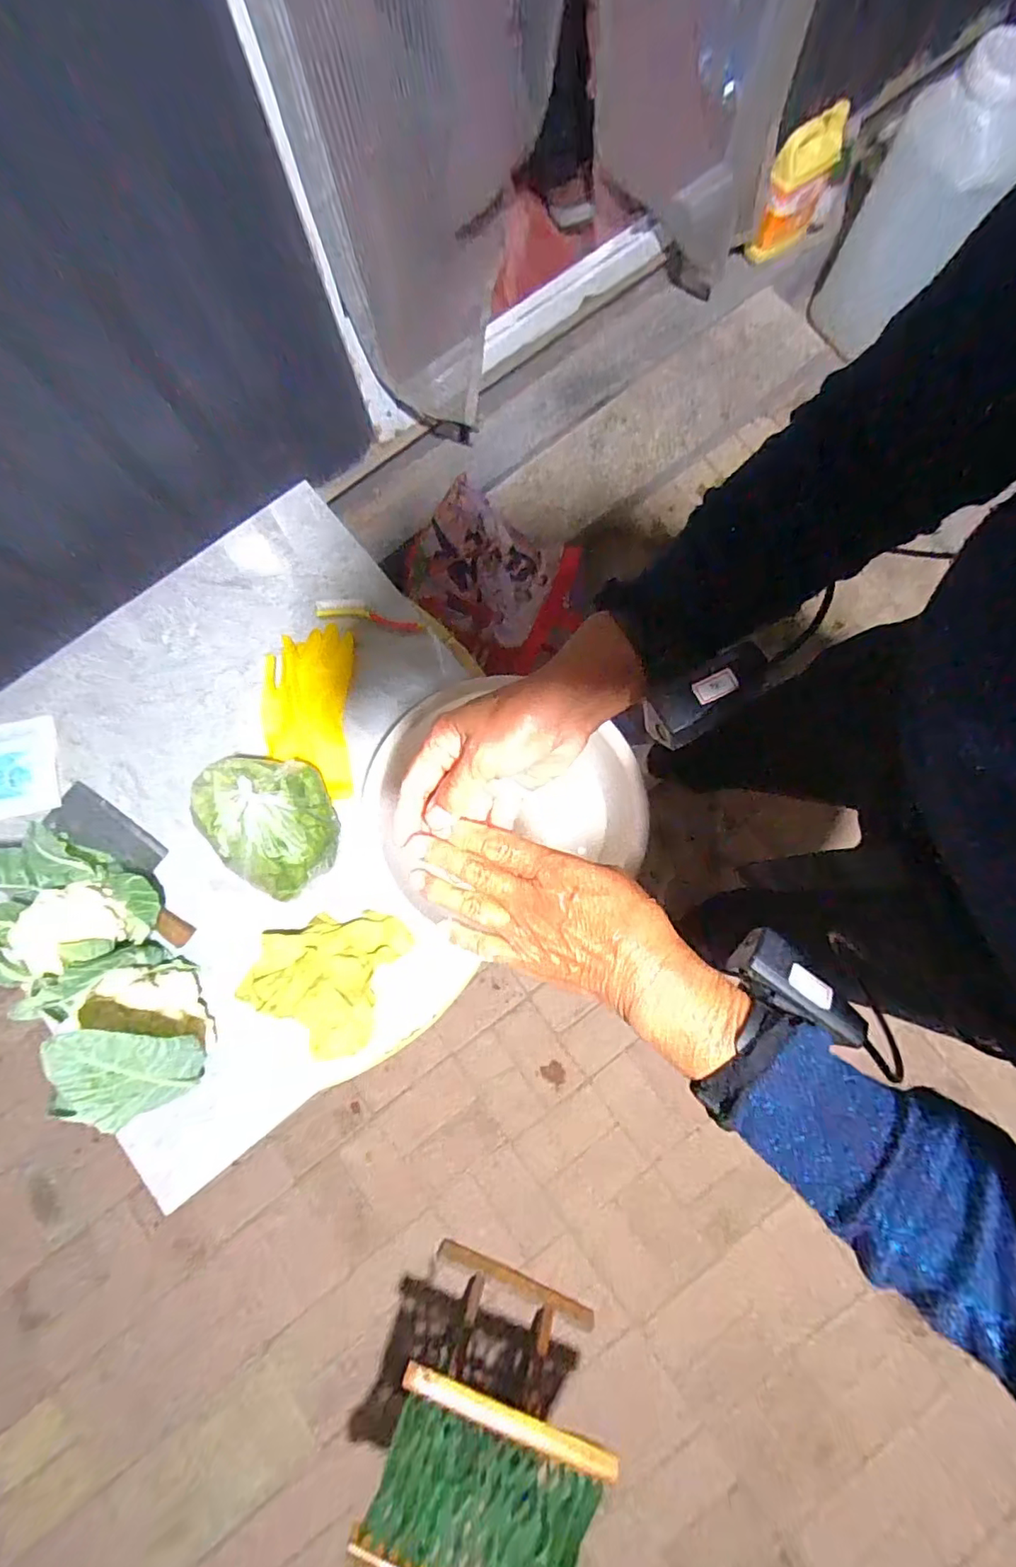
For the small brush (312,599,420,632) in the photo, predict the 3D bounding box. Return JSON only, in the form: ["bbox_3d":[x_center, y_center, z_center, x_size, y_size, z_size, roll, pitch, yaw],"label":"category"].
[{"bbox_3d":[-0.217,-0.265,0.882,0.161,0.023,0.036,11,77,-13],"label":"small brush"}]

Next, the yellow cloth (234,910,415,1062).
[{"bbox_3d":[-0.261,0.261,0.773,0.193,0.053,0.199,23,82,6],"label":"yellow cloth"}]

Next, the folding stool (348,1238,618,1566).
[{"bbox_3d":[-0.030,1.020,0.897,0.303,0.314,0.232,20,81,6],"label":"folding stool"}]

